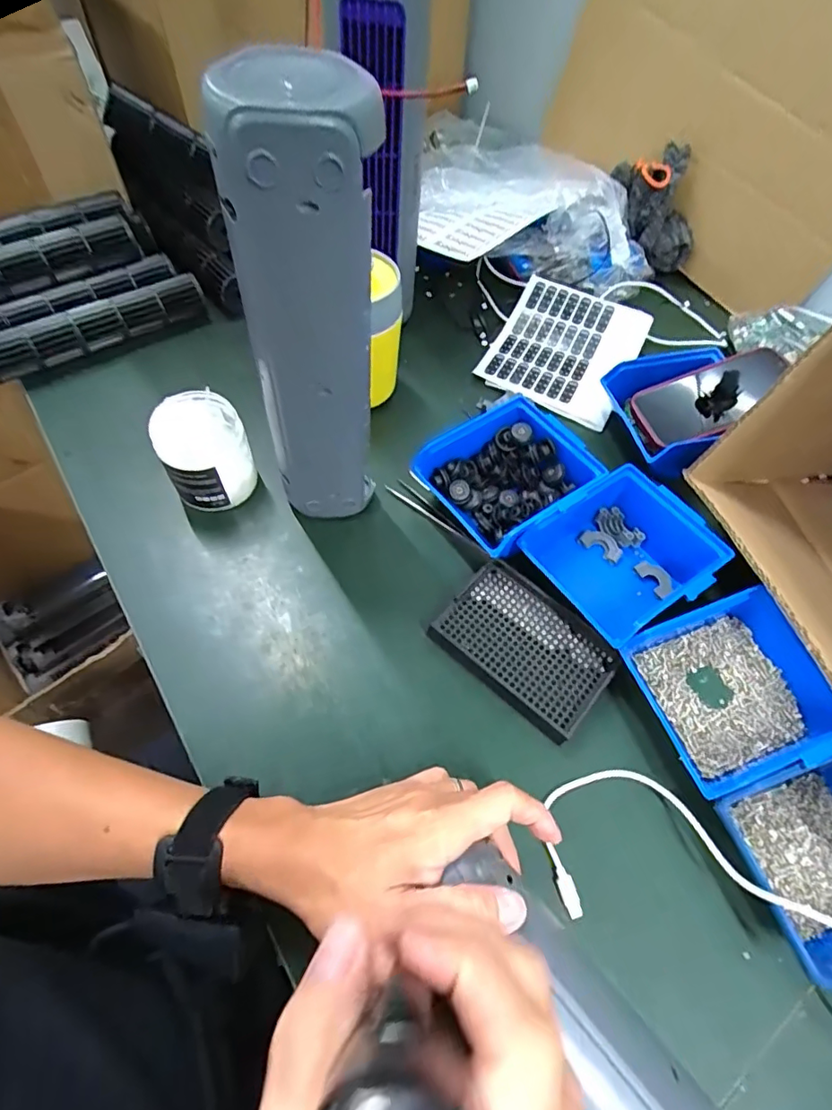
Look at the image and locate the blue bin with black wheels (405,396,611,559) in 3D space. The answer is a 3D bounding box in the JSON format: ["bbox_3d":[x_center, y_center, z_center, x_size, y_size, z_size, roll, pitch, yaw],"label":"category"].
[{"bbox_3d":[0.087,-0.070,0.485,0.141,0.059,0.117,-31,67,-20],"label":"blue bin with black wheels"}]

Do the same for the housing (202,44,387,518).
[{"bbox_3d":[-0.068,-0.130,0.373,0.085,0.312,0.052,-9,62,-10],"label":"housing"}]

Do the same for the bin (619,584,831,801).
[{"bbox_3d":[0.237,0.101,0.397,0.131,0.054,0.119,-15,63,-12],"label":"bin"}]

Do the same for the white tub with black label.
[{"bbox_3d":[-0.189,-0.088,0.480,0.072,0.090,0.074,-23,65,-16],"label":"white tub with black label"}]

